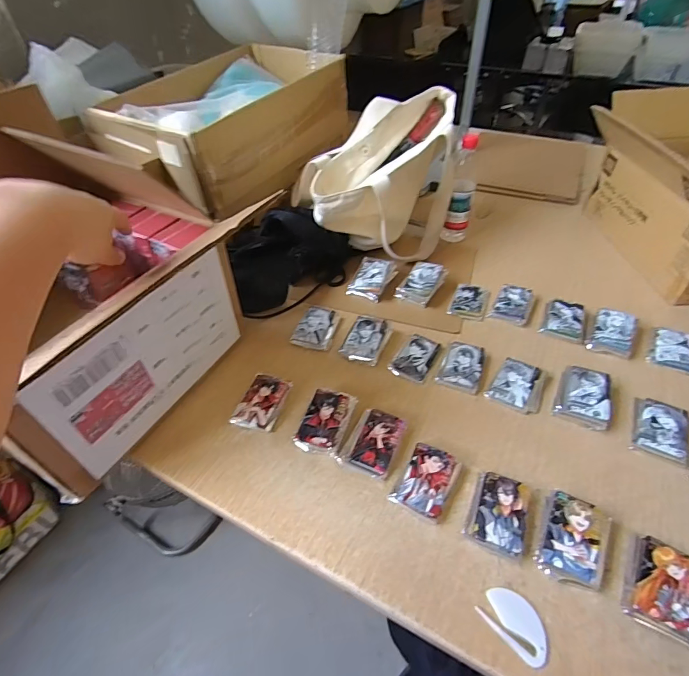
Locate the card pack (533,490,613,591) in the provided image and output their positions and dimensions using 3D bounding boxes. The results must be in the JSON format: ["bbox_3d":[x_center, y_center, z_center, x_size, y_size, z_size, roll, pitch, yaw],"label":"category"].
[{"bbox_3d":[0.258,0.225,0.455,0.065,0.032,0.084,21,49,21],"label":"card pack"}]

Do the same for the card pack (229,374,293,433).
[{"bbox_3d":[-0.121,0.095,0.592,0.058,0.021,0.086,13,46,13],"label":"card pack"}]

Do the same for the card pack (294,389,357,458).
[{"bbox_3d":[-0.026,0.116,0.565,0.062,0.029,0.084,14,47,14],"label":"card pack"}]

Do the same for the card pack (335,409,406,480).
[{"bbox_3d":[0.040,0.141,0.546,0.065,0.021,0.088,20,48,20],"label":"card pack"}]

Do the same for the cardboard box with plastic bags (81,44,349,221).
[{"bbox_3d":[-0.240,-0.479,0.903,0.304,0.182,0.520,26,51,24],"label":"cardboard box with plastic bags"}]

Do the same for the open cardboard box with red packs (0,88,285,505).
[{"bbox_3d":[-0.369,-0.074,0.521,0.274,0.336,0.329,21,49,21],"label":"open cardboard box with red packs"}]

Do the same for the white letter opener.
[{"bbox_3d":[0.177,0.293,0.414,0.041,0.006,0.070,-31,52,-27],"label":"white letter opener"}]

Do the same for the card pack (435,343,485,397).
[{"bbox_3d":[0.185,0.041,0.631,0.061,0.013,0.083,16,47,16],"label":"card pack"}]

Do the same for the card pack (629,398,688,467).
[{"bbox_3d":[0.431,0.124,0.547,0.066,0.013,0.087,20,48,19],"label":"card pack"}]

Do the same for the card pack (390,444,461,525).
[{"bbox_3d":[0.104,0.181,0.510,0.062,0.020,0.087,24,50,23],"label":"card pack"}]

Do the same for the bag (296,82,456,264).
[{"bbox_3d":[0.074,-0.294,0.791,0.324,0.258,0.199,-32,53,-28],"label":"bag"}]

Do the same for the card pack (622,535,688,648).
[{"bbox_3d":[0.335,0.262,0.425,0.065,0.020,0.087,24,50,23],"label":"card pack"}]

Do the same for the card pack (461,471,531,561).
[{"bbox_3d":[0.184,0.208,0.481,0.064,0.024,0.084,19,48,19],"label":"card pack"}]

